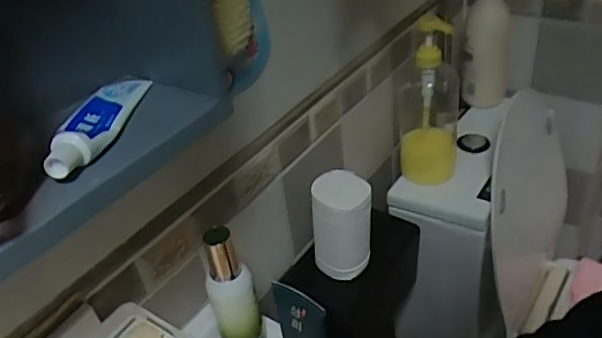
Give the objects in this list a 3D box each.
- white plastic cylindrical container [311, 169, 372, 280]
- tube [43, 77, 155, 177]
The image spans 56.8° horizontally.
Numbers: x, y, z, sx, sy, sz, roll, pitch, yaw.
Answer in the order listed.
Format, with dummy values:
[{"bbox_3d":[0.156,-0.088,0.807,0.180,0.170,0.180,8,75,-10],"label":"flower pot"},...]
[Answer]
[{"bbox_3d":[0.054,0.079,0.729,0.076,0.140,0.071,-4,36,5],"label":"white plastic cylindrical container"},{"bbox_3d":[-0.138,-0.036,0.374,0.034,0.019,0.127,-3,36,6],"label":"tube"}]

